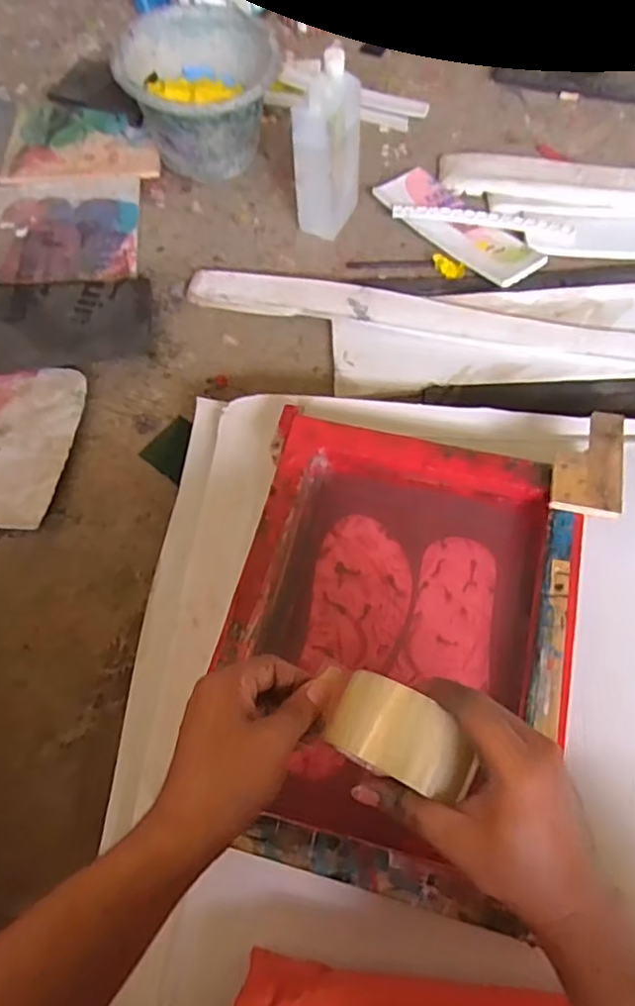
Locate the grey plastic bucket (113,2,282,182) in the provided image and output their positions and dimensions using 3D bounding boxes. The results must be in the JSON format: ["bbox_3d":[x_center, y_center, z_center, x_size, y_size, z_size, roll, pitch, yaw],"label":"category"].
[{"bbox_3d":[-0.174,-0.635,0.980,0.218,0.145,0.234,-1,66,2],"label":"grey plastic bucket"}]

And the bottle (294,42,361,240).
[{"bbox_3d":[0.014,-0.486,0.884,0.070,0.209,0.097,24,69,12],"label":"bottle"}]

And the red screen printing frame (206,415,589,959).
[{"bbox_3d":[0.072,0.128,0.608,0.314,0.064,0.415,12,64,8],"label":"red screen printing frame"}]

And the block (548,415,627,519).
[{"bbox_3d":[0.275,-0.044,0.638,0.064,0.018,0.118,10,64,7],"label":"block"}]

